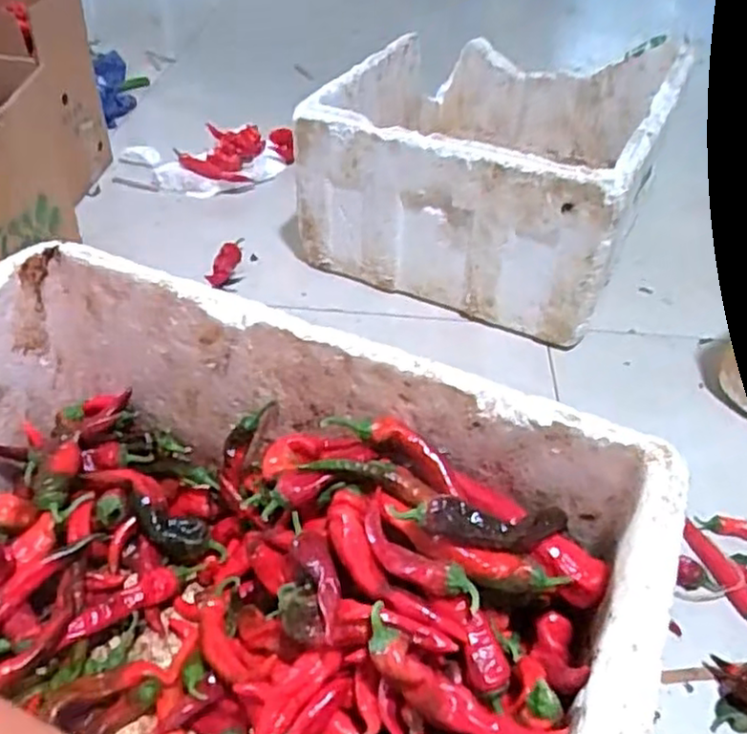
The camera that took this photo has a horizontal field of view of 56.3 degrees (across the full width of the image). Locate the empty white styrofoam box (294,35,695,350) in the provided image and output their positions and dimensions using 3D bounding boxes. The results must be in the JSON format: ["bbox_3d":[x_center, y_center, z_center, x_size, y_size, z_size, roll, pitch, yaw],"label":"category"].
[{"bbox_3d":[0.223,-0.364,1.170,0.461,0.269,0.671,19,44,17],"label":"empty white styrofoam box"}]

